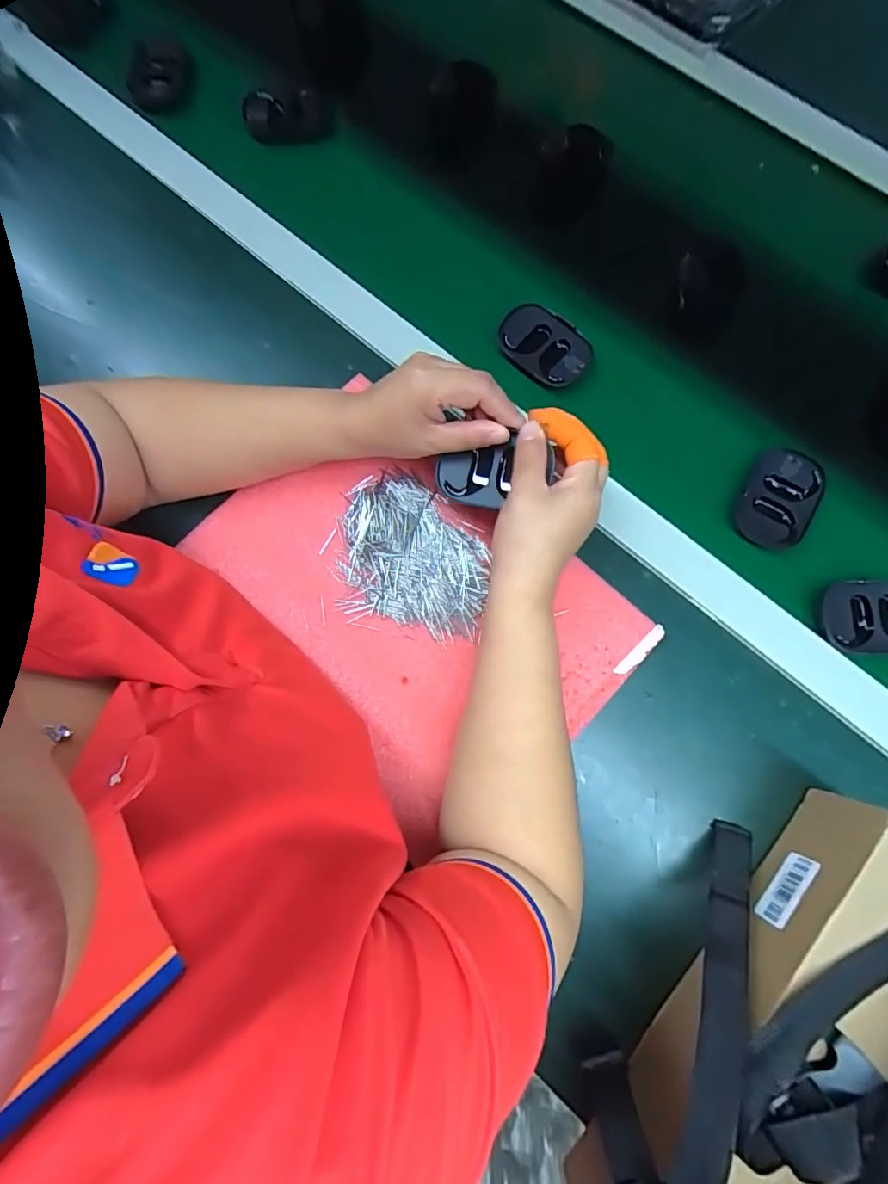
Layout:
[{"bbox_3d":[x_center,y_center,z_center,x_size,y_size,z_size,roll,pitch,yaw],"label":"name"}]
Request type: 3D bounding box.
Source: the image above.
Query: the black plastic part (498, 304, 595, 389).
[{"bbox_3d":[0.094,-0.225,0.467,0.084,0.019,0.058,40,82,8],"label":"black plastic part"}]

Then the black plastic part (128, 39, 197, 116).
[{"bbox_3d":[-0.307,-0.561,0.555,0.070,0.010,0.089,-14,79,-2],"label":"black plastic part"}]

